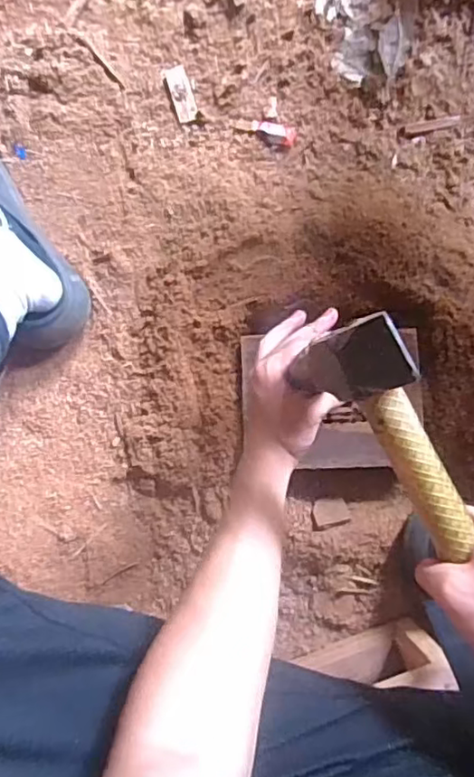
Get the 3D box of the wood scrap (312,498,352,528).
[{"bbox_3d":[0.096,0.127,0.618,0.038,0.004,0.027,-13,70,-3],"label":"wood scrap"}]

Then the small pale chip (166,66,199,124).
[{"bbox_3d":[-0.061,-0.324,0.660,0.023,0.004,0.064,-17,88,-1],"label":"small pale chip"}]

